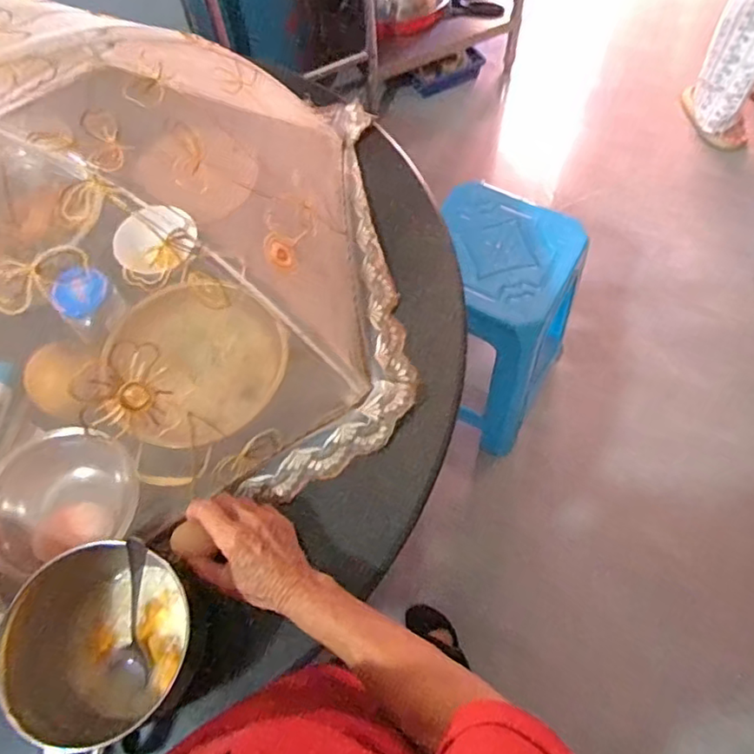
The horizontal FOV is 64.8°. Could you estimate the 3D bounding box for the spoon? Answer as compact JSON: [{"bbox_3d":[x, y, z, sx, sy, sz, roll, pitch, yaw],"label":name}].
[{"bbox_3d":[-0.200,0.202,0.500,0.037,0.014,0.151,19,109,11],"label":"spoon"}]

